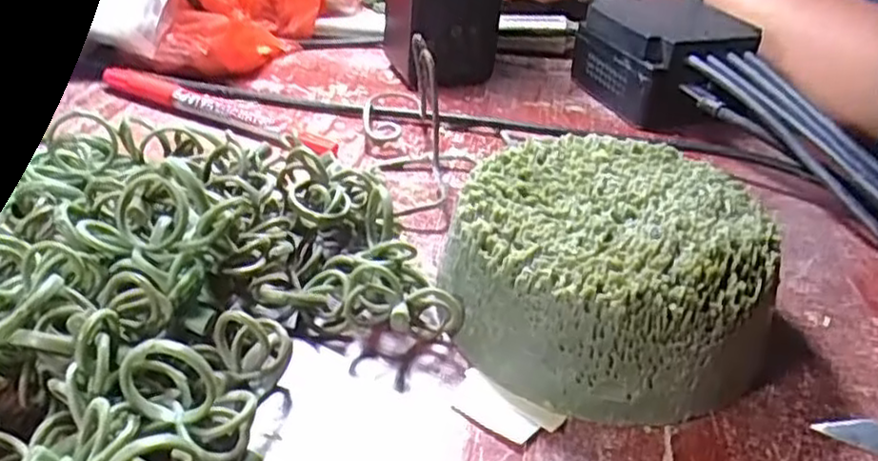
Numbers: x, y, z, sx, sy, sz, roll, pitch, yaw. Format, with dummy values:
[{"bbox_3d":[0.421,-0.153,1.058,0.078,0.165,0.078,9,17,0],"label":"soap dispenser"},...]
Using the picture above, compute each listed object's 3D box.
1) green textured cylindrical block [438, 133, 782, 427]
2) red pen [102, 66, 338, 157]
[{"bbox_3d":[0.054,0.011,0.237,0.095,0.046,0.094,4,35,-2],"label":"green textured cylindrical block"},{"bbox_3d":[-0.111,-0.060,0.355,0.141,0.011,0.010,20,37,20],"label":"red pen"}]

